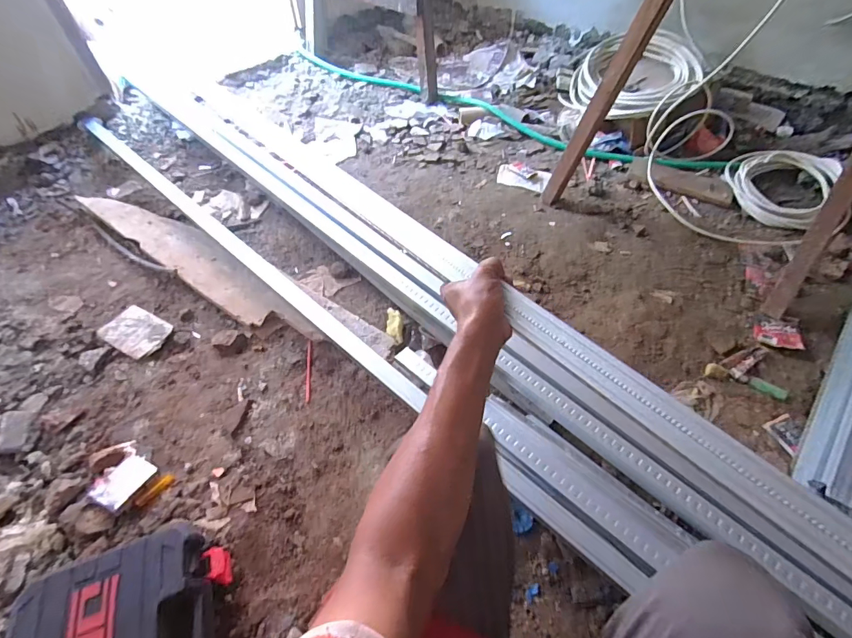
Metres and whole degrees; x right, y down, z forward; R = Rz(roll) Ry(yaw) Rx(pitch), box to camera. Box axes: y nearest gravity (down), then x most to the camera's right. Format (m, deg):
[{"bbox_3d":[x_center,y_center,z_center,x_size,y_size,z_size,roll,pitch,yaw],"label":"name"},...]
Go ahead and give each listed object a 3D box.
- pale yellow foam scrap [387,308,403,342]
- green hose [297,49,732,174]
[{"bbox_3d":[-0.071,0.017,0.967,0.038,0.035,0.087,-6,53,-4],"label":"pale yellow foam scrap"},{"bbox_3d":[0.190,-0.802,1.590,1.698,0.069,0.172,30,58,21],"label":"green hose"}]

